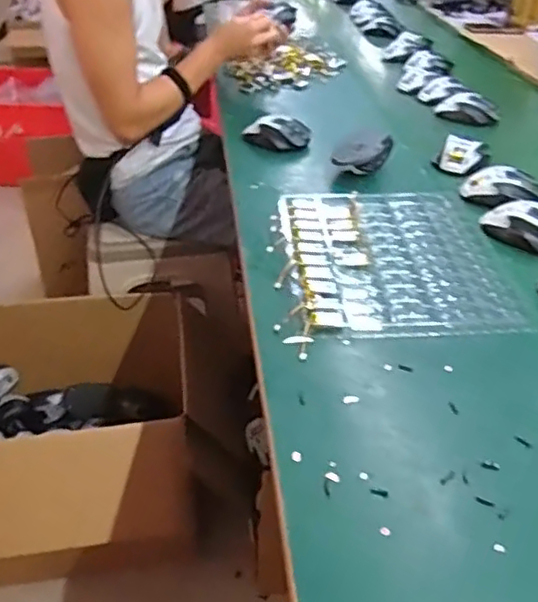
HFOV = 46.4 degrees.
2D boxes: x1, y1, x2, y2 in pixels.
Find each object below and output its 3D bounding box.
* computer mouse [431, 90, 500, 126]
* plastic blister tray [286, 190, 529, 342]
[{"bbox_3d":[0.377,-0.368,1.200,0.121,0.043,0.064,13,37,16],"label":"computer mouse"},{"bbox_3d":[0.145,-0.061,0.770,0.229,0.019,0.312,-2,36,-5],"label":"plastic blister tray"}]

